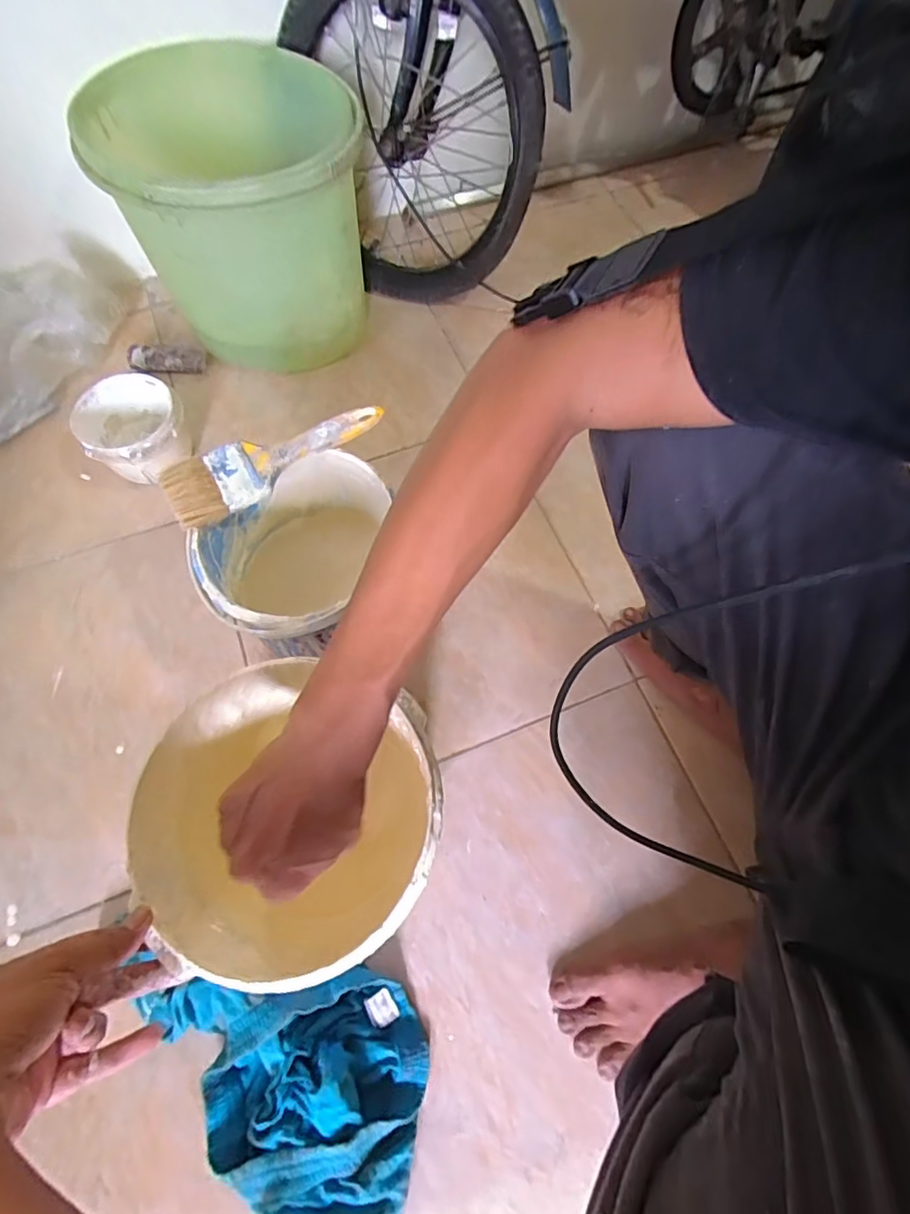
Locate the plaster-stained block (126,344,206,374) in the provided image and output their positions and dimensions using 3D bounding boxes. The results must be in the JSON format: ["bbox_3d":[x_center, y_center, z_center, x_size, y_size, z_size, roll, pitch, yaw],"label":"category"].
[{"bbox_3d":[-0.401,-0.346,0.754,0.098,0.034,0.029,-2,68,-3],"label":"plaster-stained block"}]

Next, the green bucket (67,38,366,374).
[{"bbox_3d":[-0.256,-0.468,0.685,0.275,0.254,0.242,-8,67,-4],"label":"green bucket"}]

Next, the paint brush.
[{"bbox_3d":[-0.155,-0.132,0.480,0.194,0.016,0.057,-26,69,-11],"label":"paint brush"}]

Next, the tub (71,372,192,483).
[{"bbox_3d":[-0.381,-0.204,0.666,0.110,0.086,0.121,1,68,-1],"label":"tub"}]

